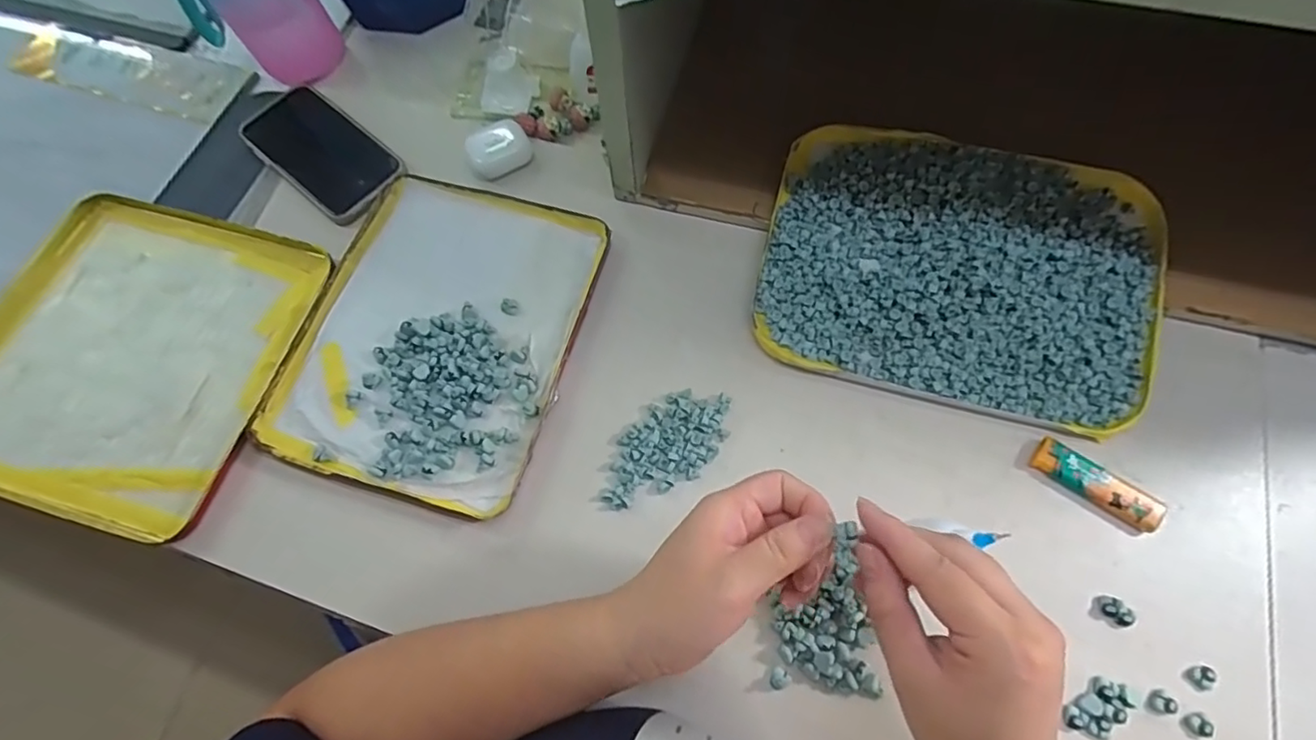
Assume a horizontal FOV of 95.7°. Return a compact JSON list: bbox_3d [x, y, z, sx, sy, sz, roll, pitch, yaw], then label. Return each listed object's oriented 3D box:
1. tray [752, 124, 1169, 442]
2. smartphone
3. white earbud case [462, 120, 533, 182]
[{"bbox_3d":[0.220,-0.076,0.436,0.271,0.028,0.204,15,73,7],"label":"tray"},{"bbox_3d":[-0.294,-0.192,0.517,0.164,0.011,0.078,38,75,17],"label":"smartphone"},{"bbox_3d":[-0.136,-0.189,0.512,0.054,0.027,0.045,-33,73,-8],"label":"white earbud case"}]

